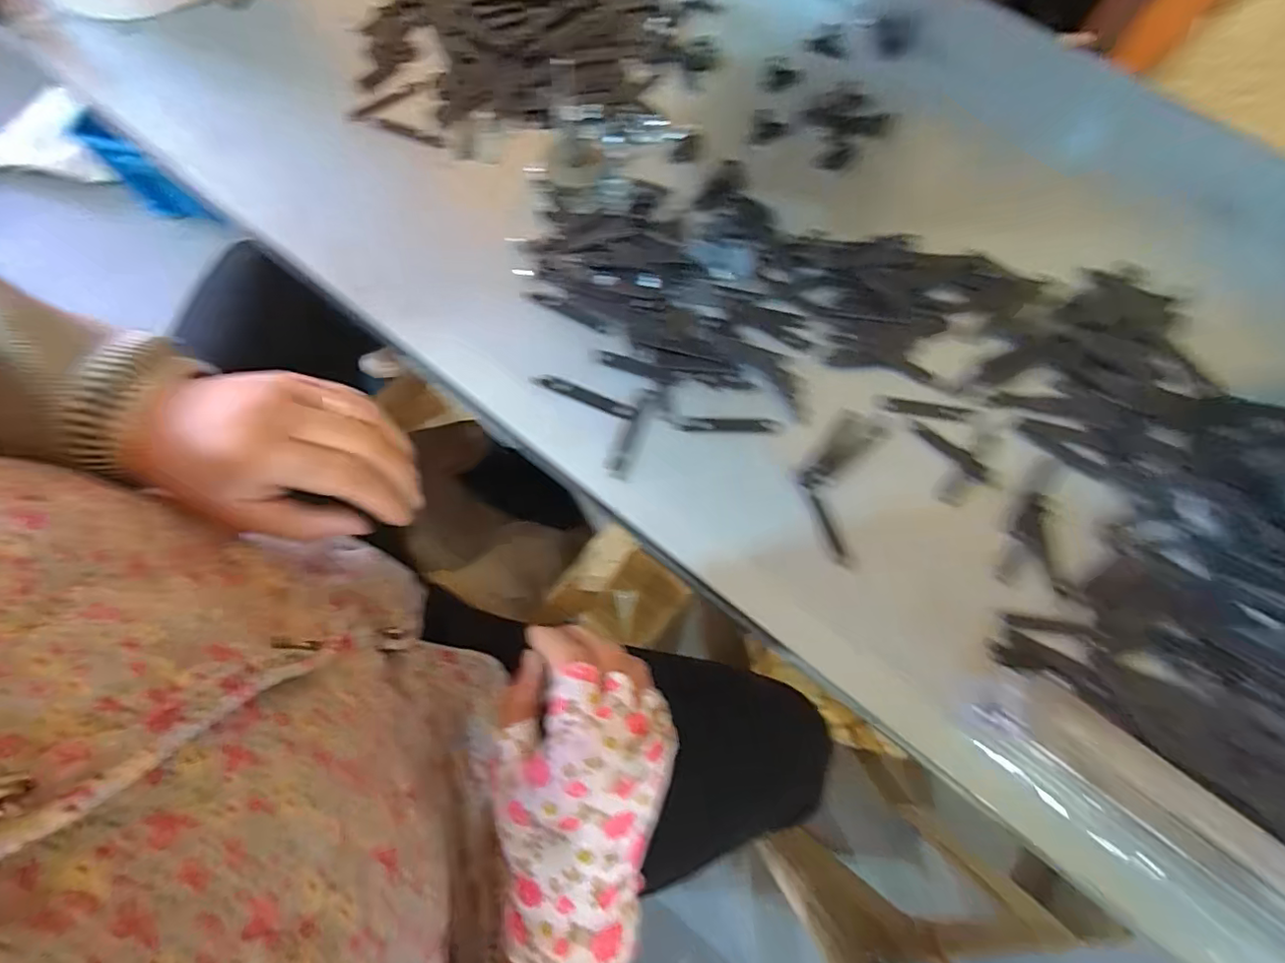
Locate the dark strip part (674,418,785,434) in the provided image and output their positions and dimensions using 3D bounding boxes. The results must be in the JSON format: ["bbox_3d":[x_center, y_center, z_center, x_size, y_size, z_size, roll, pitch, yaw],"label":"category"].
[{"bbox_3d":[0.047,-0.030,0.302,0.055,0.004,0.009,0,73,0],"label":"dark strip part"}]

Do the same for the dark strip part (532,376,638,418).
[{"bbox_3d":[-0.031,-0.048,0.306,0.059,0.004,0.008,22,75,6],"label":"dark strip part"}]

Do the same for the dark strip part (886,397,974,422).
[{"bbox_3d":[0.158,-0.039,0.309,0.047,0.004,0.009,9,74,2],"label":"dark strip part"}]

